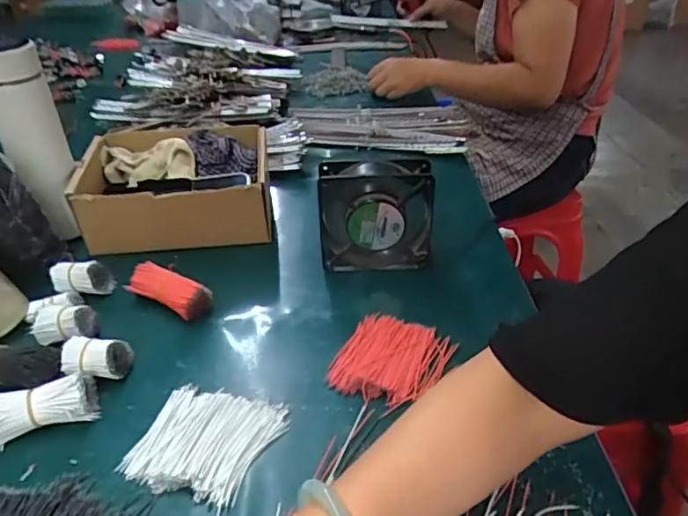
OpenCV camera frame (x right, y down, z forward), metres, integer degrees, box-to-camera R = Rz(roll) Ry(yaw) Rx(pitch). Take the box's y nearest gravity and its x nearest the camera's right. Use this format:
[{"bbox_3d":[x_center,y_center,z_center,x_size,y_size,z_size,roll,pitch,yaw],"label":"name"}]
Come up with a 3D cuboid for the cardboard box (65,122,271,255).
[{"bbox_3d":[-0.201,-0.079,0.674,0.214,0.096,0.155,-2,33,-4],"label":"cardboard box"}]

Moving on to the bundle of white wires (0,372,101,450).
[{"bbox_3d":[-0.253,0.121,0.438,0.094,0.039,0.036,-13,35,-20],"label":"bundle of white wires"}]

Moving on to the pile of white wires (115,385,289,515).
[{"bbox_3d":[-0.109,0.140,0.428,0.098,0.013,0.102,15,35,21],"label":"pile of white wires"}]

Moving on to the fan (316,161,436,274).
[{"bbox_3d":[0.035,-0.042,0.588,0.119,0.128,0.034,-3,33,-6],"label":"fan"}]

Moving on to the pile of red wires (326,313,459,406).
[{"bbox_3d":[0.045,0.091,0.494,0.093,0.019,0.097,13,35,19],"label":"pile of red wires"}]

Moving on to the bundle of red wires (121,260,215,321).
[{"bbox_3d":[-0.180,0.035,0.561,0.091,0.039,0.033,17,36,24],"label":"bundle of red wires"}]

